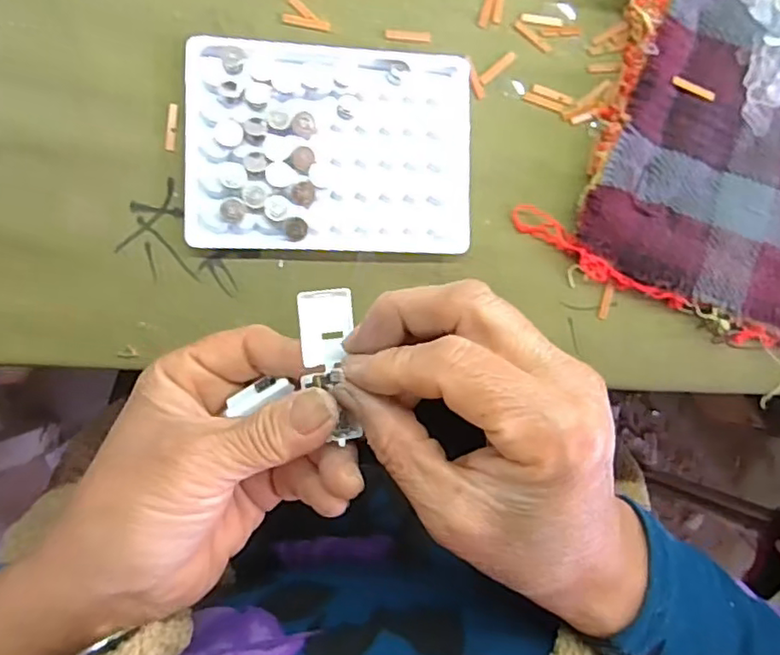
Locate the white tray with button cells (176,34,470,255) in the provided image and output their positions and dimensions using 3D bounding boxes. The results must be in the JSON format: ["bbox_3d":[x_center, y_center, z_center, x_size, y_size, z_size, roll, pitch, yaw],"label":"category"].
[{"bbox_3d":[-0.026,-0.083,0.290,0.129,0.010,0.093,0,90,-7],"label":"white tray with button cells"}]

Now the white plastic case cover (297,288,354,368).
[{"bbox_3d":[-0.023,0.000,0.228,0.019,0.004,0.027,-4,91,-7],"label":"white plastic case cover"}]

